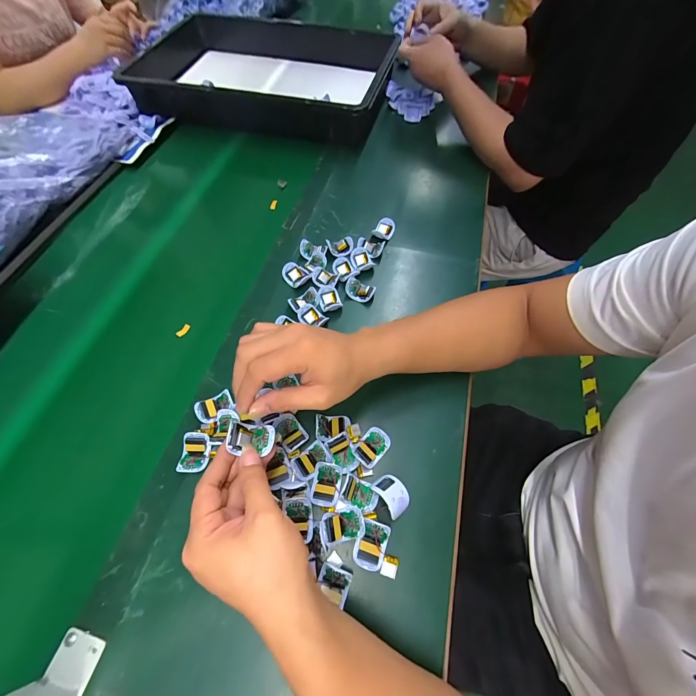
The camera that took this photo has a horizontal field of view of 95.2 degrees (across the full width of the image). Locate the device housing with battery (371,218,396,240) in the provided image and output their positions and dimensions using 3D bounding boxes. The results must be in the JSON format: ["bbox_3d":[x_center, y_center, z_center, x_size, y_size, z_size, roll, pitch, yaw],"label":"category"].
[{"bbox_3d":[0.060,-0.199,0.531,0.032,0.016,0.036,18,63,10],"label":"device housing with battery"}]

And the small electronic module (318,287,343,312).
[{"bbox_3d":[-0.026,-0.070,0.464,0.029,0.014,0.039,-17,63,-9],"label":"small electronic module"}]

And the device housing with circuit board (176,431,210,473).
[{"bbox_3d":[-0.172,0.118,0.358,0.029,0.017,0.042,3,62,1],"label":"device housing with circuit board"}]

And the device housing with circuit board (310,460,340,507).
[{"bbox_3d":[-0.024,0.146,0.340,0.030,0.013,0.041,9,62,5],"label":"device housing with circuit board"}]

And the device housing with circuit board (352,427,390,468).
[{"bbox_3d":[0.027,0.112,0.360,0.041,0.009,0.030,-41,69,-20],"label":"device housing with circuit board"}]

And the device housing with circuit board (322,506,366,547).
[{"bbox_3d":[-0.005,0.179,0.320,0.041,0.012,0.028,-14,63,-8],"label":"device housing with circuit board"}]

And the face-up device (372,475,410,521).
[{"bbox_3d":[0.046,0.154,0.335,0.029,0.018,0.038,-20,72,-35],"label":"face-up device"}]

